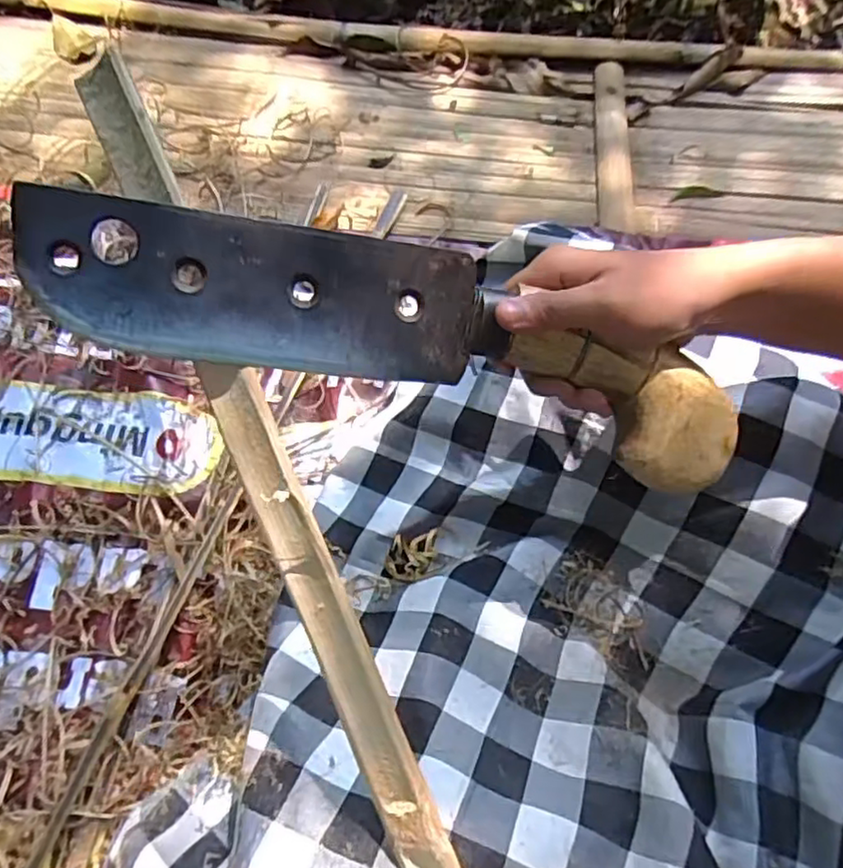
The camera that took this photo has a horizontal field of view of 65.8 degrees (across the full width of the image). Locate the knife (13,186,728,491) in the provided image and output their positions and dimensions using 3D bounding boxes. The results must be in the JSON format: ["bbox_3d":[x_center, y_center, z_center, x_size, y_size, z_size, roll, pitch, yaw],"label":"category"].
[{"bbox_3d":[-0.003,-0.058,0.344,0.368,0.047,0.080,15,93,-12],"label":"knife"}]

